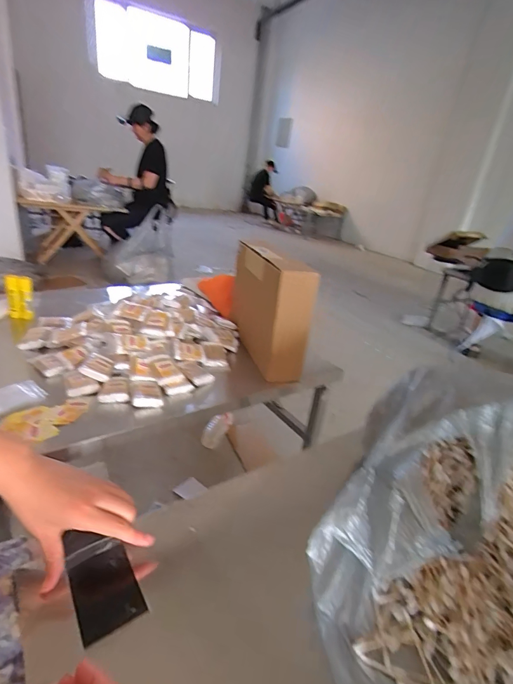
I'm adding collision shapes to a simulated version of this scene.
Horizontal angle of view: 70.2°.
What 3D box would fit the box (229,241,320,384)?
[{"bbox_3d":[0.024,-0.099,0.935,0.096,0.245,0.370,-1,26,-17],"label":"box"}]

